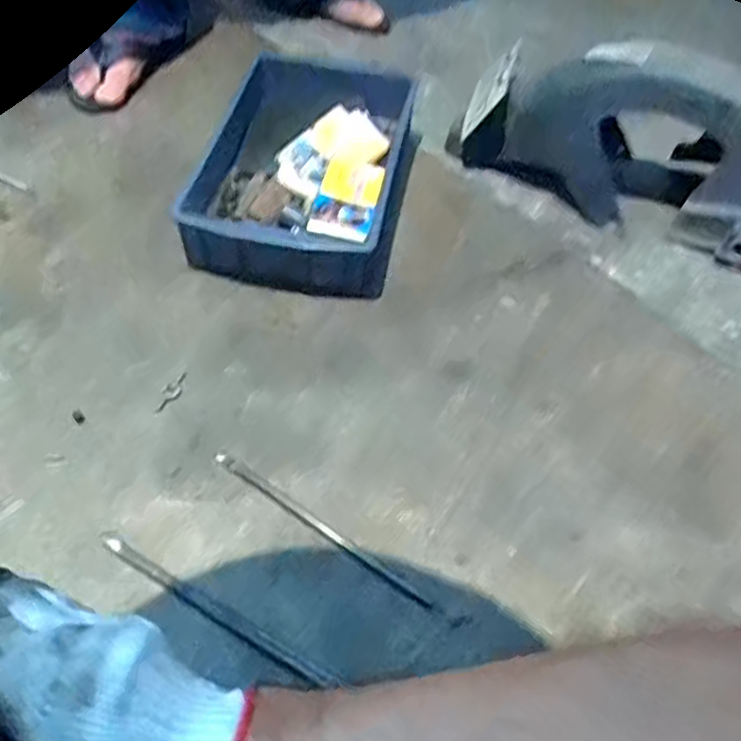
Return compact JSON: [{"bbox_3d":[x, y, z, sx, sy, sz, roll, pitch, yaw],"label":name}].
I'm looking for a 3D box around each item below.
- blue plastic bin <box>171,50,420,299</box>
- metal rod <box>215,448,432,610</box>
[{"bbox_3d":[-0.075,-0.260,0.900,0.237,0.085,0.376,10,52,4],"label":"blue plastic bin"},{"bbox_3d":[-0.050,0.142,0.644,0.245,0.004,0.013,31,57,19],"label":"metal rod"}]

